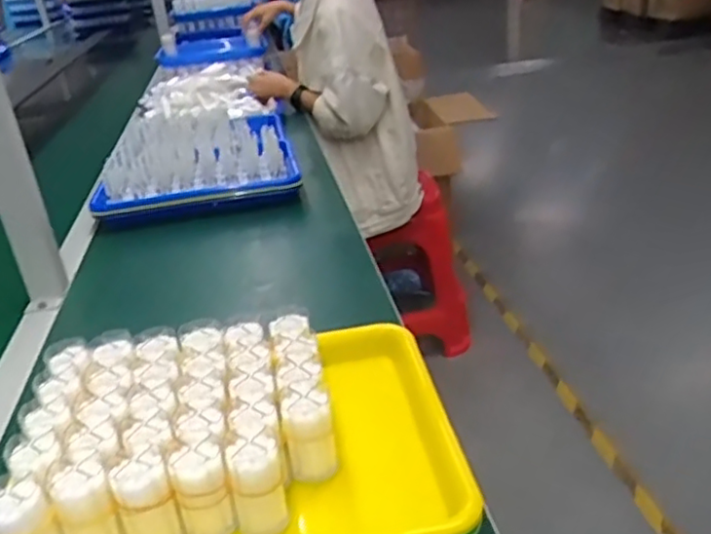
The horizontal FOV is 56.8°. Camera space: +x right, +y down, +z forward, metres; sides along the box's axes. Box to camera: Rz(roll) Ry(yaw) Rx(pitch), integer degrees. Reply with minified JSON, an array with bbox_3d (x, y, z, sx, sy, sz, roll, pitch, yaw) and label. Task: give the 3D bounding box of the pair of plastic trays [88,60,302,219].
[{"bbox_3d":[-0.356,-0.363,1.550,0.350,0.060,1.152,-10,28,-8],"label":"pair of plastic trays"}]

